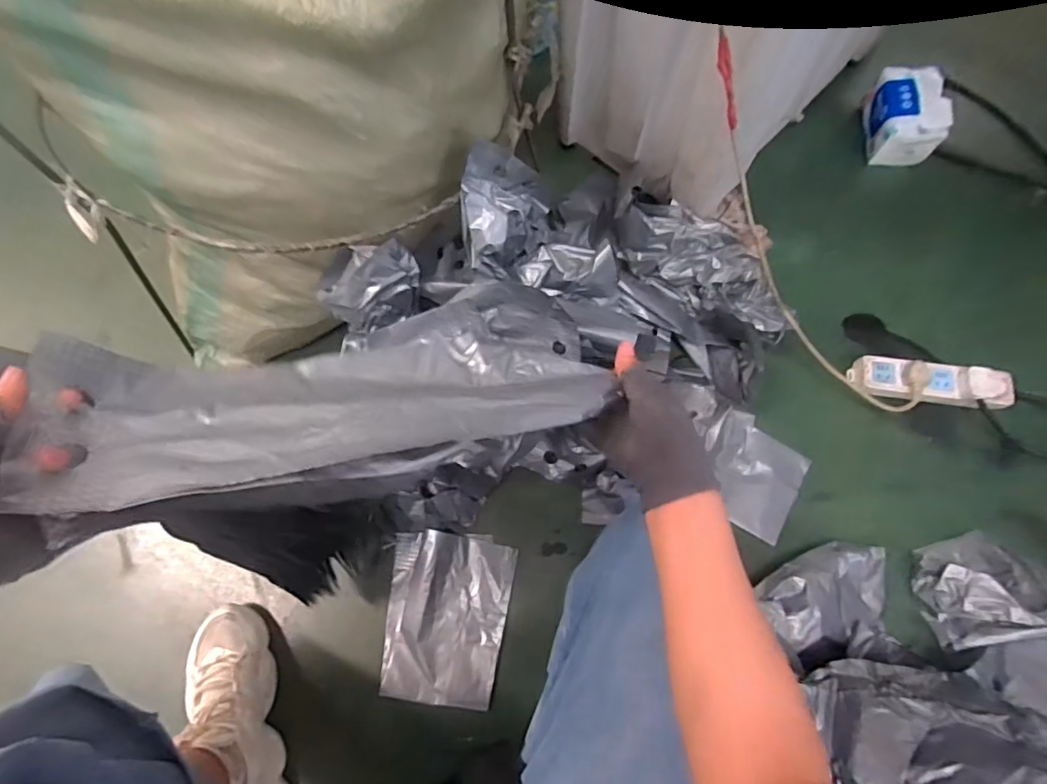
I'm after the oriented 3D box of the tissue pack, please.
[{"bbox_3d":[0.655,-0.477,0.950,0.103,0.096,0.139,12,71,5],"label":"tissue pack"}]

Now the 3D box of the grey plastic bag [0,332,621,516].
[{"bbox_3d":[-0.126,0.005,0.423,0.390,0.078,0.121,-7,69,-24],"label":"grey plastic bag"}]

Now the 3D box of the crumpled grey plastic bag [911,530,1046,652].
[{"bbox_3d":[0.606,0.258,0.723,0.137,0.081,0.128,-12,71,-3],"label":"crumpled grey plastic bag"}]

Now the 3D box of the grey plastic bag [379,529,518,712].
[{"bbox_3d":[-0.105,0.308,0.757,0.166,0.026,0.218,4,71,2],"label":"grey plastic bag"}]

